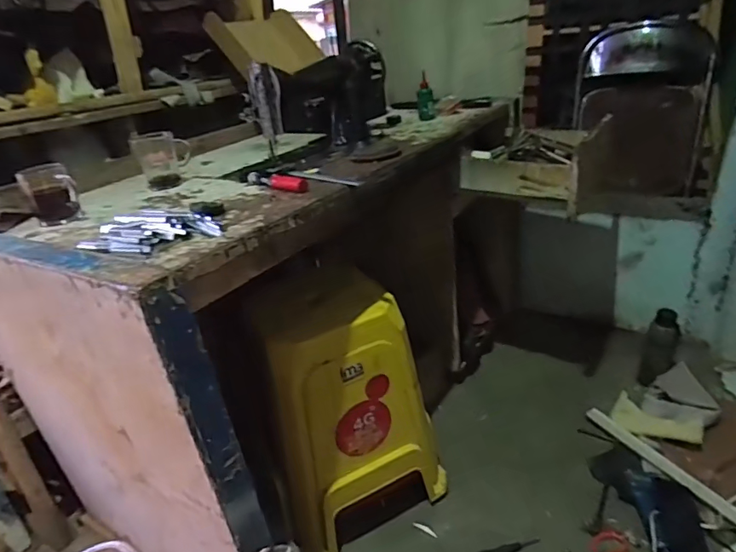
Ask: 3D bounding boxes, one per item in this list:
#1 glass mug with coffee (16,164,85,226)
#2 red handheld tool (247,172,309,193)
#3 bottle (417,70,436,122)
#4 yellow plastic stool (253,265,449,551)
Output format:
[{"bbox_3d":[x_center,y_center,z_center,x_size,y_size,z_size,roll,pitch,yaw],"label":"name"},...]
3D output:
[{"bbox_3d":[-0.508,-0.127,0.780,0.069,0.089,0.059,-23,31,-32],"label":"glass mug with coffee"},{"bbox_3d":[-0.151,-0.158,0.810,0.028,0.022,0.155,-25,32,-35],"label":"red handheld tool"},{"bbox_3d":[0.145,-0.450,1.210,0.044,0.111,0.043,-1,26,8],"label":"bottle"},{"bbox_3d":[-0.037,0.268,1.002,0.332,0.493,0.238,-16,28,-22],"label":"yellow plastic stool"}]

